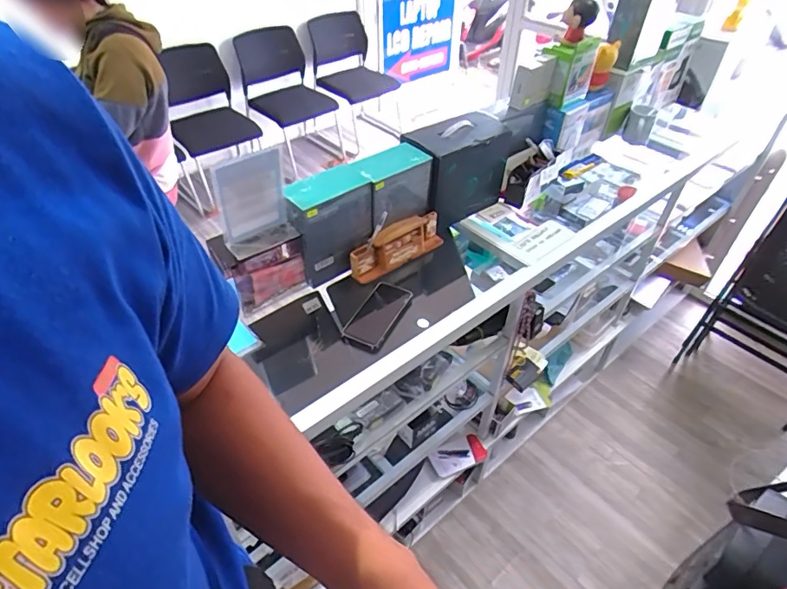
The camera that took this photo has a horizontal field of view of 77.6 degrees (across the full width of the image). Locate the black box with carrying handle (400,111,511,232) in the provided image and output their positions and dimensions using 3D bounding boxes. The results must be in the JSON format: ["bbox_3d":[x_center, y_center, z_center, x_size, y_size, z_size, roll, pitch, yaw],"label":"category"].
[{"bbox_3d":[0.140,-0.280,1.139,0.219,0.226,0.116,-30,51,-28],"label":"black box with carrying handle"}]

